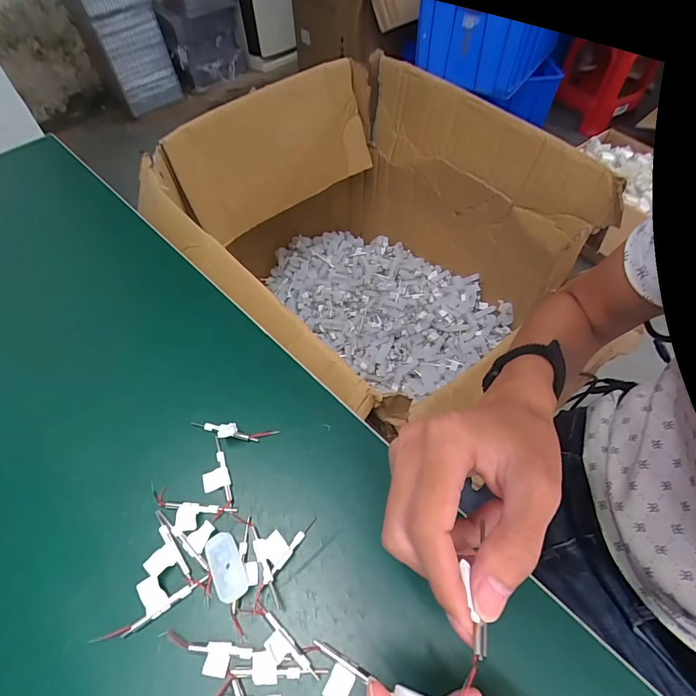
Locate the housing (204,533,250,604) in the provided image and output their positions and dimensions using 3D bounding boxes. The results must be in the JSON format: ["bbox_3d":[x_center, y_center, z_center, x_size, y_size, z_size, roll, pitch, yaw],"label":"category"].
[{"bbox_3d":[-0.083,0.147,0.273,0.021,0.010,0.044,-27,60,-16],"label":"housing"}]

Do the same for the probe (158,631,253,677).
[{"bbox_3d":[-0.088,0.188,0.247,0.057,0.004,0.017,6,57,6],"label":"probe"}]

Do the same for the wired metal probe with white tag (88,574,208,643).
[{"bbox_3d":[-0.130,0.164,0.264,0.069,0.005,0.023,-26,59,-15],"label":"wired metal probe with white tag"}]

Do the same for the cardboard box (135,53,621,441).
[{"bbox_3d":[0.019,-0.120,0.694,0.567,0.416,0.485,38,65,23],"label":"cardboard box"}]

